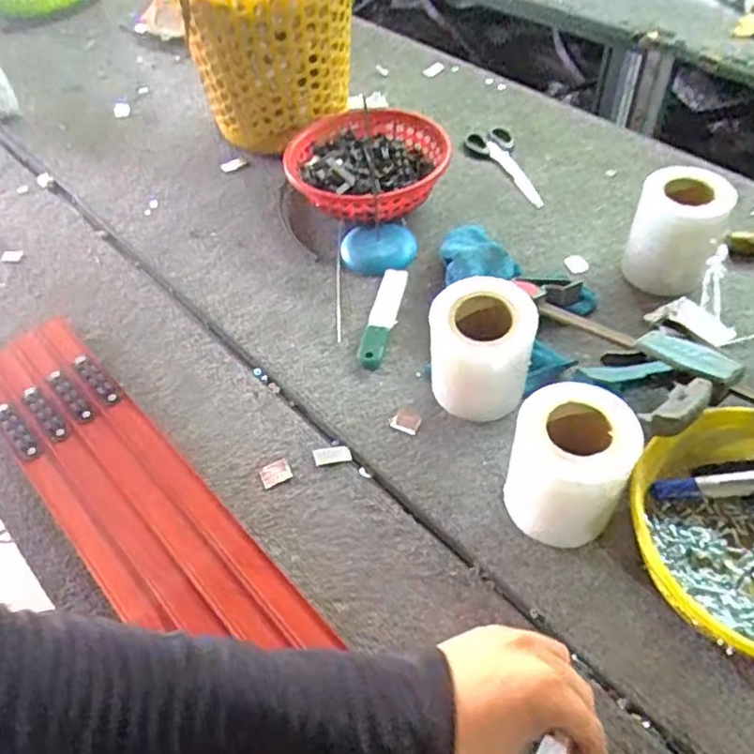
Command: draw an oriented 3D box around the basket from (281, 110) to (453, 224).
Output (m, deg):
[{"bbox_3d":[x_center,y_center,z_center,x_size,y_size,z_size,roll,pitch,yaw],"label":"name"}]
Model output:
[{"bbox_3d":[-0.014,-0.265,0.821,0.189,0.071,0.200,-13,50,-7],"label":"basket"}]

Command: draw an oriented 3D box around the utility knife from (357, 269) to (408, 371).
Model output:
[{"bbox_3d":[0.007,-0.063,0.689,0.028,0.008,0.138,10,51,12],"label":"utility knife"}]

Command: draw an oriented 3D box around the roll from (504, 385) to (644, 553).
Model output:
[{"bbox_3d":[0.145,0.073,0.508,0.085,0.107,0.088,-2,50,2],"label":"roll"}]

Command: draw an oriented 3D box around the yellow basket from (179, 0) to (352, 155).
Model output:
[{"bbox_3d":[-0.119,-0.436,0.849,0.241,0.253,0.248,-21,51,-14],"label":"yellow basket"}]

